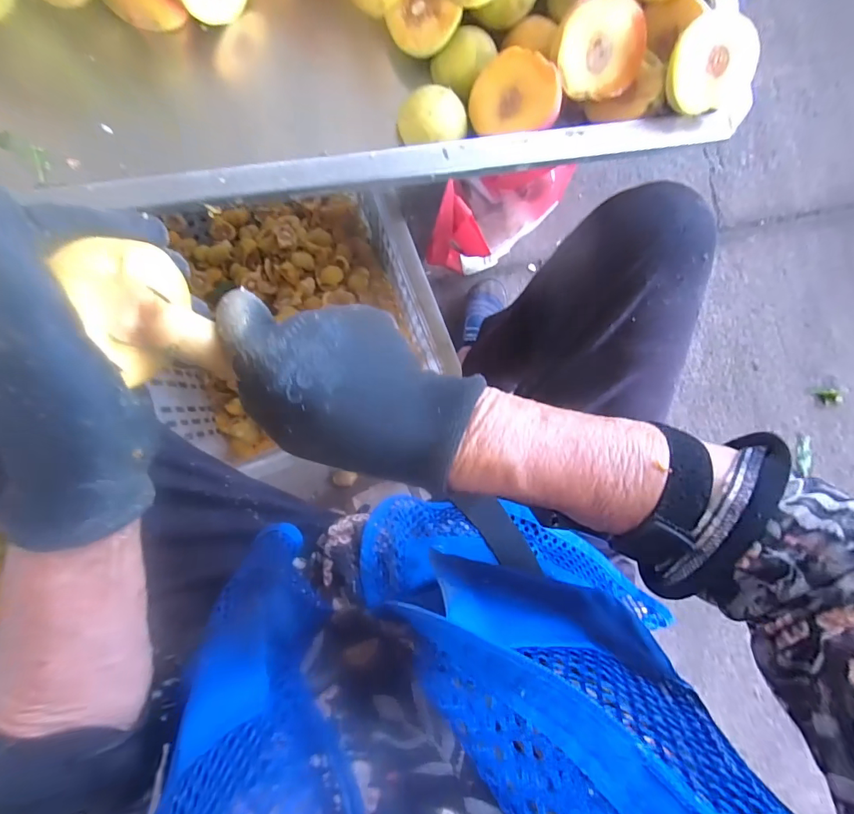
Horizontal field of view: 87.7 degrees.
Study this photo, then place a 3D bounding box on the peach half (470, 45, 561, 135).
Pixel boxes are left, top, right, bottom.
[{"bbox_3d":[0.072,-0.239,0.353,0.067,0.036,0.061,8,108,24],"label":"peach half"}]

